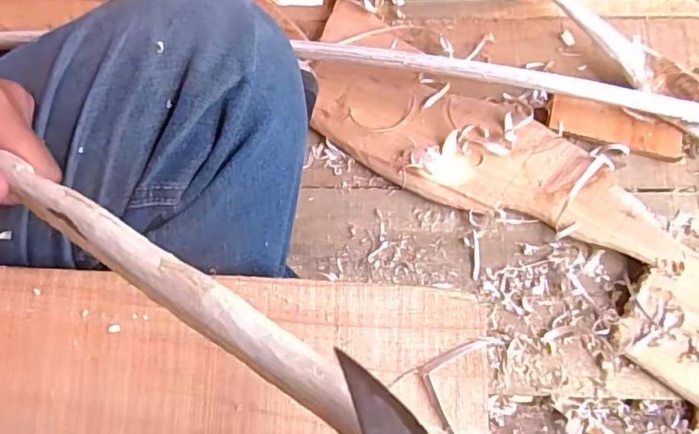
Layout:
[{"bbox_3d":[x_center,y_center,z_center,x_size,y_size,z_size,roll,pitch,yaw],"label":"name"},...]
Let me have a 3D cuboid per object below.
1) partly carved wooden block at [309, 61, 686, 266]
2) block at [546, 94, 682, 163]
[{"bbox_3d":[0.120,-0.052,0.482,0.323,0.026,0.098,23,76,6],"label":"partly carved wooden block"},{"bbox_3d":[0.237,-0.079,0.488,0.120,0.025,0.034,15,76,4],"label":"block"}]

